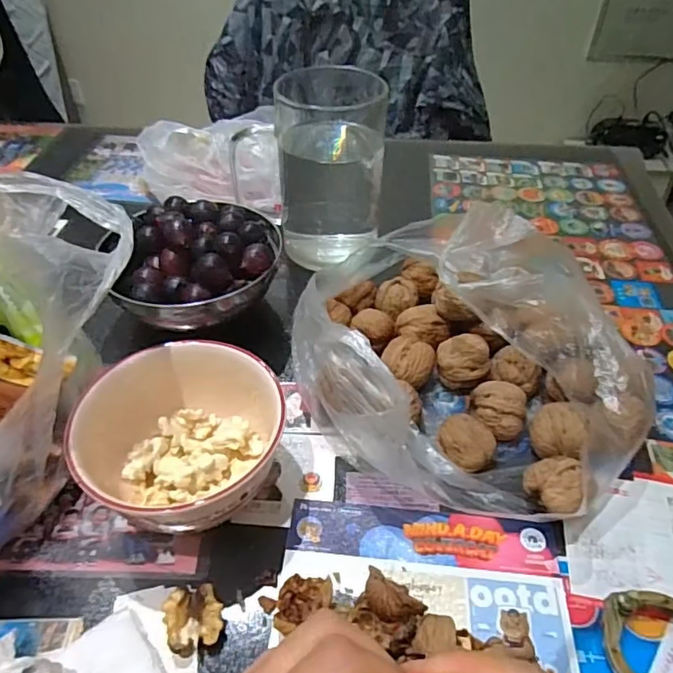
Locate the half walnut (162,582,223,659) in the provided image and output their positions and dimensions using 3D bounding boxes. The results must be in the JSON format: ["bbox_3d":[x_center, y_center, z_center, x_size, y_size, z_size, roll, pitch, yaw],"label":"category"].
[{"bbox_3d":[-0.072,0.143,0.276,0.027,0.013,0.029,-14,46,-16],"label":"half walnut"}]

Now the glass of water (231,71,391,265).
[{"bbox_3d":[-0.016,-0.146,0.469,0.122,0.149,0.079,19,47,17],"label":"glass of water"}]

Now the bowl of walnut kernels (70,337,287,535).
[{"bbox_3d":[-0.091,0.061,0.325,0.114,0.063,0.112,-19,48,-20],"label":"bowl of walnut kernels"}]

